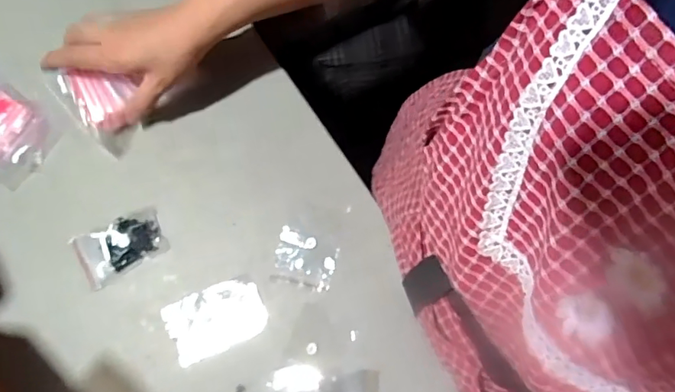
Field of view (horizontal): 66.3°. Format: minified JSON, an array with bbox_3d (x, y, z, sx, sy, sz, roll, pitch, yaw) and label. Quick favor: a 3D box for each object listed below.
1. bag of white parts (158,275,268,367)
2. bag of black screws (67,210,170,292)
[{"bbox_3d":[-0.118,0.119,0.502,0.092,0.005,0.061,-23,77,-7],"label":"bag of white parts"},{"bbox_3d":[-0.216,0.049,0.510,0.082,0.014,0.055,-25,77,-8],"label":"bag of black screws"}]

